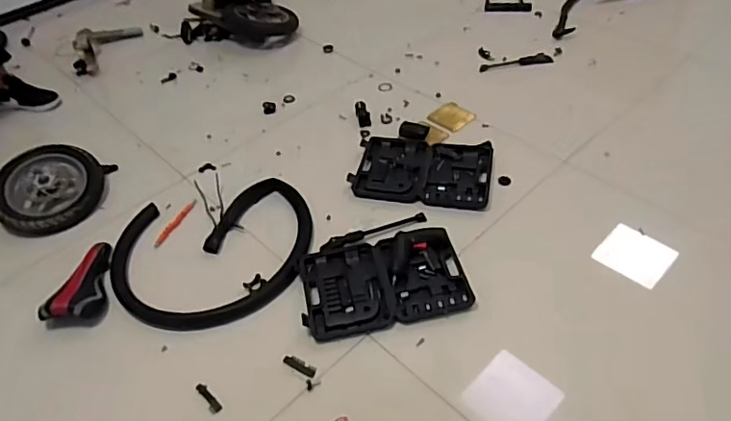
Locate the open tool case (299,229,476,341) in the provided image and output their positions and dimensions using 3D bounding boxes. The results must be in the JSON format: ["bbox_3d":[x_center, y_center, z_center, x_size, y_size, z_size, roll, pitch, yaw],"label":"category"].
[{"bbox_3d":[0.039,0.158,1.305,0.383,0.040,0.264,-10,45,-5],"label":"open tool case"}]

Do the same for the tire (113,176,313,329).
[{"bbox_3d":[-0.383,0.103,1.418,0.509,0.040,0.442,-16,46,-11],"label":"tire"}]

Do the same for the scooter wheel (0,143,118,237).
[{"bbox_3d":[-0.918,-0.059,1.587,0.298,0.056,0.298,5,64,-11],"label":"scooter wheel"}]

